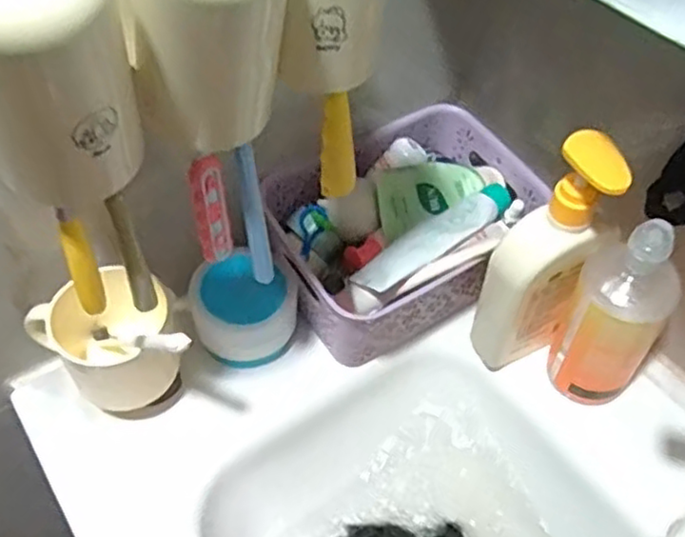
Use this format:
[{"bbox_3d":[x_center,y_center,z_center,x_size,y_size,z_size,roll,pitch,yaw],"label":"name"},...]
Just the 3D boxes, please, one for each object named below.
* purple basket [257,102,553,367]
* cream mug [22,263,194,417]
[{"bbox_3d":[0.059,-0.032,0.629,0.241,0.108,0.160,-29,57,-24],"label":"purple basket"},{"bbox_3d":[-0.181,0.068,0.541,0.102,0.102,0.073,-19,53,-18],"label":"cream mug"}]

